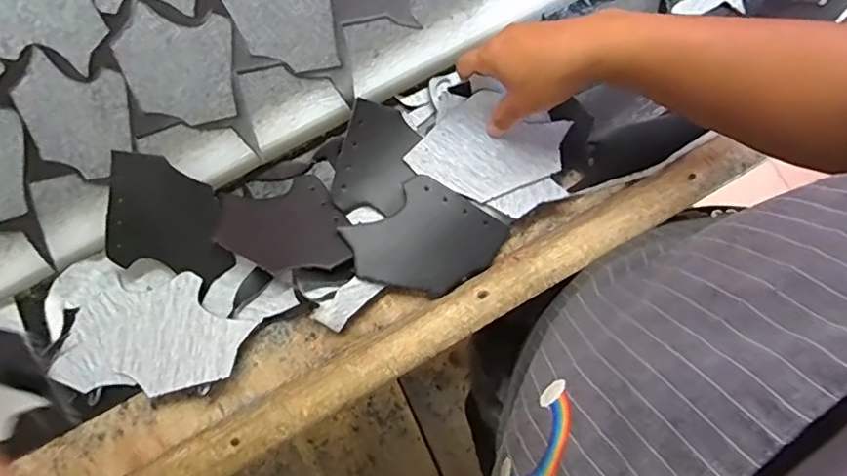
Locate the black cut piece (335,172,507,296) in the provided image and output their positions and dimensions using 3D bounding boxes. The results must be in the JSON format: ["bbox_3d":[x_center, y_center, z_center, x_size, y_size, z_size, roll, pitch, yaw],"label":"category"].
[{"bbox_3d":[0.001,0.001,0.484,0.120,0.006,0.098,-35,82,-5],"label":"black cut piece"}]

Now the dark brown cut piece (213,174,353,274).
[{"bbox_3d":[-0.126,-0.012,0.495,0.112,0.007,0.097,-5,59,-5],"label":"dark brown cut piece"}]

